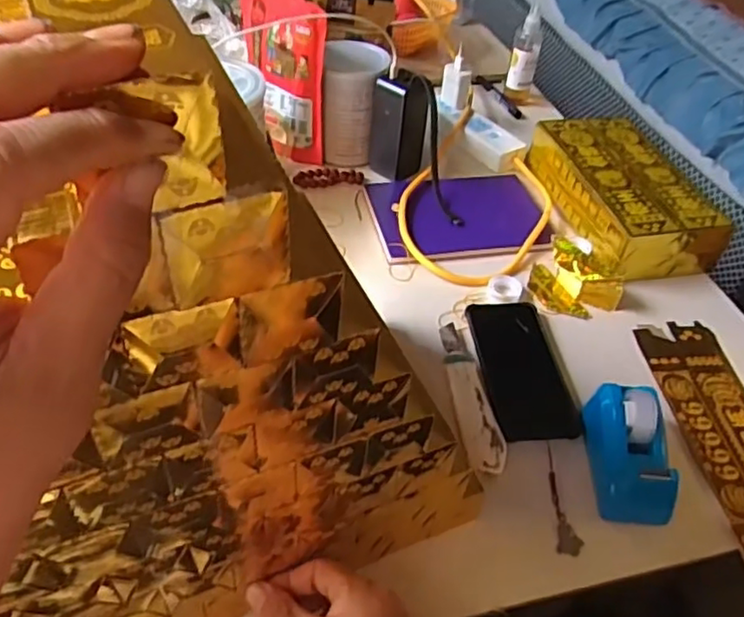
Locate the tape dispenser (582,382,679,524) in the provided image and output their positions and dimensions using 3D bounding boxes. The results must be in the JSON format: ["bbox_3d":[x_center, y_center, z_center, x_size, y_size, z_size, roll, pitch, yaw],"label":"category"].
[{"bbox_3d":[0.215,0.117,0.534,0.057,0.060,0.109,2,45,-2],"label":"tape dispenser"}]

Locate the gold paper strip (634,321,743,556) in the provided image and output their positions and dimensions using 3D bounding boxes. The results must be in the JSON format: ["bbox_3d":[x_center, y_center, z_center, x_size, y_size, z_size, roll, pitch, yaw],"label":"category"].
[{"bbox_3d":[0.329,0.122,0.588,0.087,0.010,0.287,0,45,-4],"label":"gold paper strip"}]

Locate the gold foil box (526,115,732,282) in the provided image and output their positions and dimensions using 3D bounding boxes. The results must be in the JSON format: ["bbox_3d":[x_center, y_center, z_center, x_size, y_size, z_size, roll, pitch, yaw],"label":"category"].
[{"bbox_3d":[0.305,-0.147,0.805,0.139,0.067,0.247,-7,46,-11],"label":"gold foil box"}]

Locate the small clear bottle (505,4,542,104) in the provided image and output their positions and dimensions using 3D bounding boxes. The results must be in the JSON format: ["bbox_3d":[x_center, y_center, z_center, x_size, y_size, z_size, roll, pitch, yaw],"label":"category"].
[{"bbox_3d":[0.236,-0.390,0.994,0.041,0.133,0.044,13,46,9],"label":"small clear bottle"}]

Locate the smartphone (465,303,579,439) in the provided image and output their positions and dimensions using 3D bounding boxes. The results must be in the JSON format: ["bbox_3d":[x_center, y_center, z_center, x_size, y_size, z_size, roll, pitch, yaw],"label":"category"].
[{"bbox_3d":[0.143,0.056,0.617,0.075,0.014,0.158,-2,45,-6],"label":"smartphone"}]

